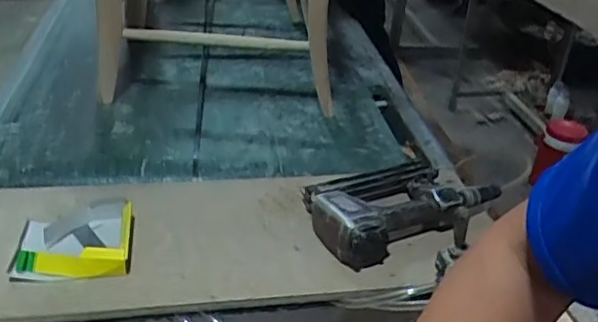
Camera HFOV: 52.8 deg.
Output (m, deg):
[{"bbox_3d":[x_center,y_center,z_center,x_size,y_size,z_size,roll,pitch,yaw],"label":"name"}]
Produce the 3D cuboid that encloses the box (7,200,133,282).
[{"bbox_3d":[-0.279,0.090,0.755,0.130,0.032,0.129,-2,33,-11],"label":"box"}]

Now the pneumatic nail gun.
[{"bbox_3d":[0.138,0.043,0.850,0.282,0.061,0.160,-17,39,-31],"label":"pneumatic nail gun"}]

